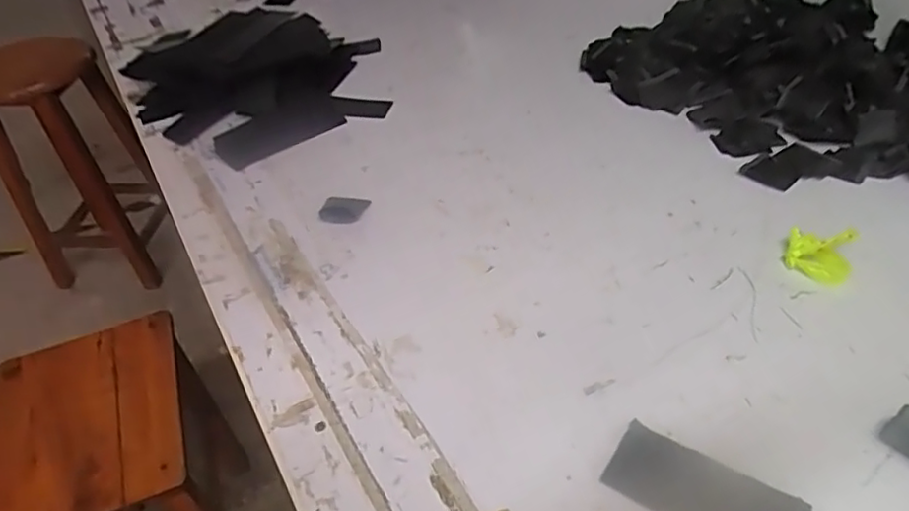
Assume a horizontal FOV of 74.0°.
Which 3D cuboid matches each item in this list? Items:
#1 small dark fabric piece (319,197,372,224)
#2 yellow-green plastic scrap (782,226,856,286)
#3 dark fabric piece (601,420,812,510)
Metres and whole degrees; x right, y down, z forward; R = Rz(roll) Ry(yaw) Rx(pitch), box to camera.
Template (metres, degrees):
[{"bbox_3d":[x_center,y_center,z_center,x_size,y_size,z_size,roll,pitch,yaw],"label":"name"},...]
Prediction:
[{"bbox_3d":[-0.112,-0.047,0.613,0.044,0.006,0.034,3,43,9],"label":"small dark fabric piece"},{"bbox_3d":[0.309,-0.004,0.509,0.053,0.035,0.040,24,50,28],"label":"yellow-green plastic scrap"},{"bbox_3d":[0.157,0.150,0.378,0.114,0.005,0.053,21,48,25],"label":"dark fabric piece"}]

